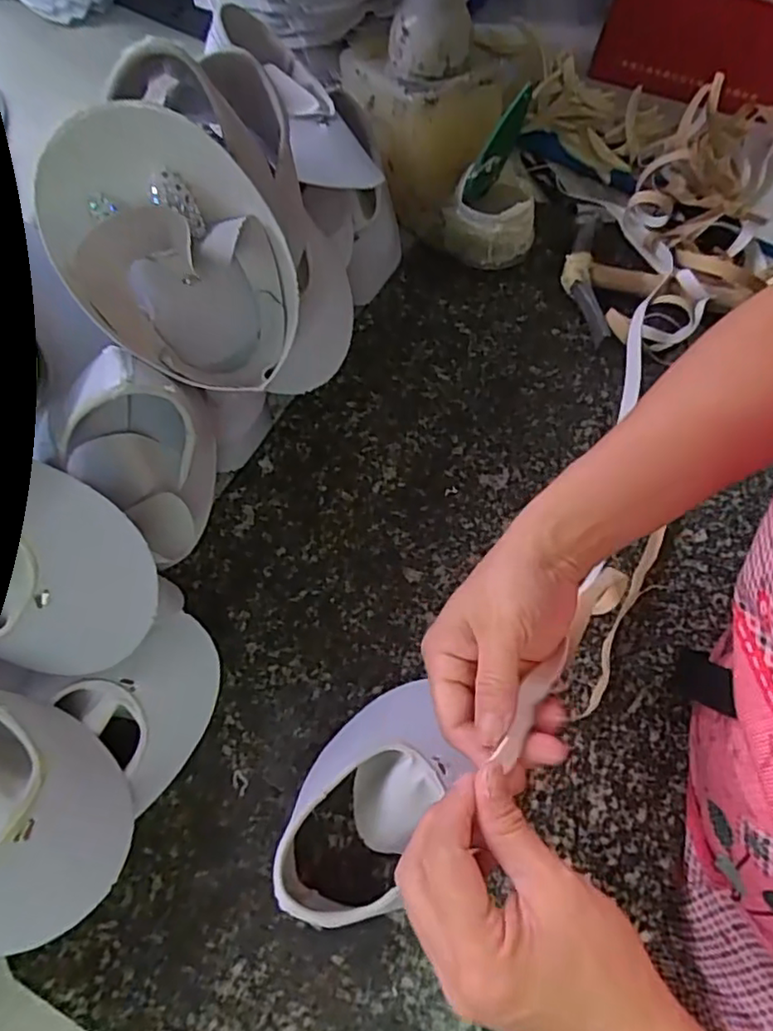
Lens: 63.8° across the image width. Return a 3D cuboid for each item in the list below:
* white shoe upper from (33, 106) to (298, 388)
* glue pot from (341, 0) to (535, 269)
[{"bbox_3d":[-0.113,-0.130,0.348,0.113,0.164,0.060,-25,51,-12],"label":"white shoe upper"},{"bbox_3d":[0.052,-0.350,0.502,0.114,0.224,0.219,-33,72,-17],"label":"glue pot"}]

